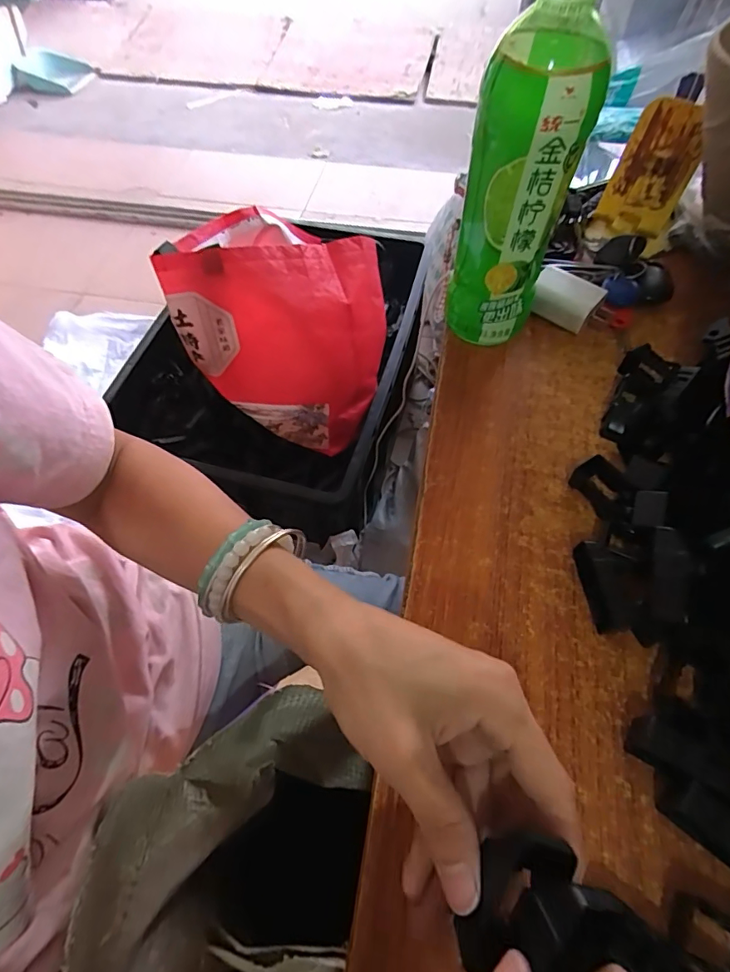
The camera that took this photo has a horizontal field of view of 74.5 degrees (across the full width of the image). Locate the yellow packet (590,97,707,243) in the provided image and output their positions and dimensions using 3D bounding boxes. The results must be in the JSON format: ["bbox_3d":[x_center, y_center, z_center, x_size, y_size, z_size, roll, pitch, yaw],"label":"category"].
[{"bbox_3d":[0.238,-0.258,0.401,0.057,0.097,0.018,30,48,16],"label":"yellow packet"}]

